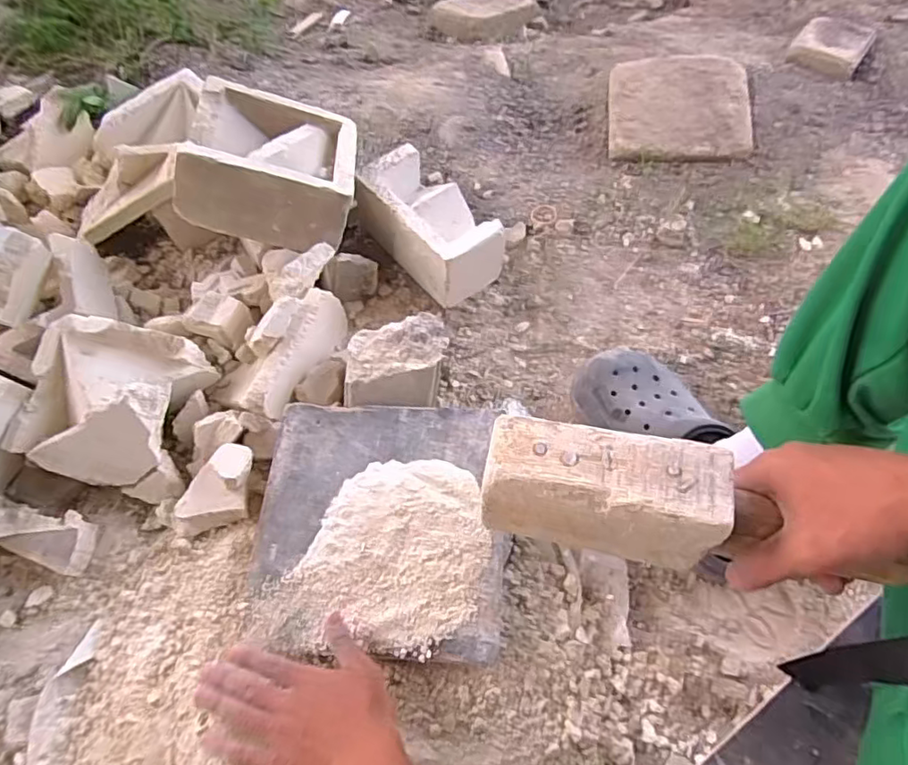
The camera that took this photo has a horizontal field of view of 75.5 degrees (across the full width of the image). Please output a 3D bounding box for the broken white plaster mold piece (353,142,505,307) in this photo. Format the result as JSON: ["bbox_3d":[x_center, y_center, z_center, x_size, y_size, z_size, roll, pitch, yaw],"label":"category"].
[{"bbox_3d":[-0.033,-0.214,0.805,0.123,0.109,0.198,-42,69,-18],"label":"broken white plaster mold piece"}]

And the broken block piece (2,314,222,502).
[{"bbox_3d":[-0.385,0.024,0.658,0.182,0.089,0.166,10,63,7],"label":"broken block piece"}]

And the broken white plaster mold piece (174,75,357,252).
[{"bbox_3d":[-0.240,-0.287,0.779,0.203,0.115,0.198,9,46,-18],"label":"broken white plaster mold piece"}]

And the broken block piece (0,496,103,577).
[{"bbox_3d":[-0.453,0.158,0.633,0.144,0.036,0.057,16,64,10],"label":"broken block piece"}]

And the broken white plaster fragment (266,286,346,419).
[{"bbox_3d":[-0.178,-0.031,0.704,0.028,0.085,0.167,13,63,8],"label":"broken white plaster fragment"}]

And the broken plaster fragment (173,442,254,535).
[{"bbox_3d":[-0.250,0.112,0.616,0.068,0.034,0.097,10,63,7],"label":"broken plaster fragment"}]

